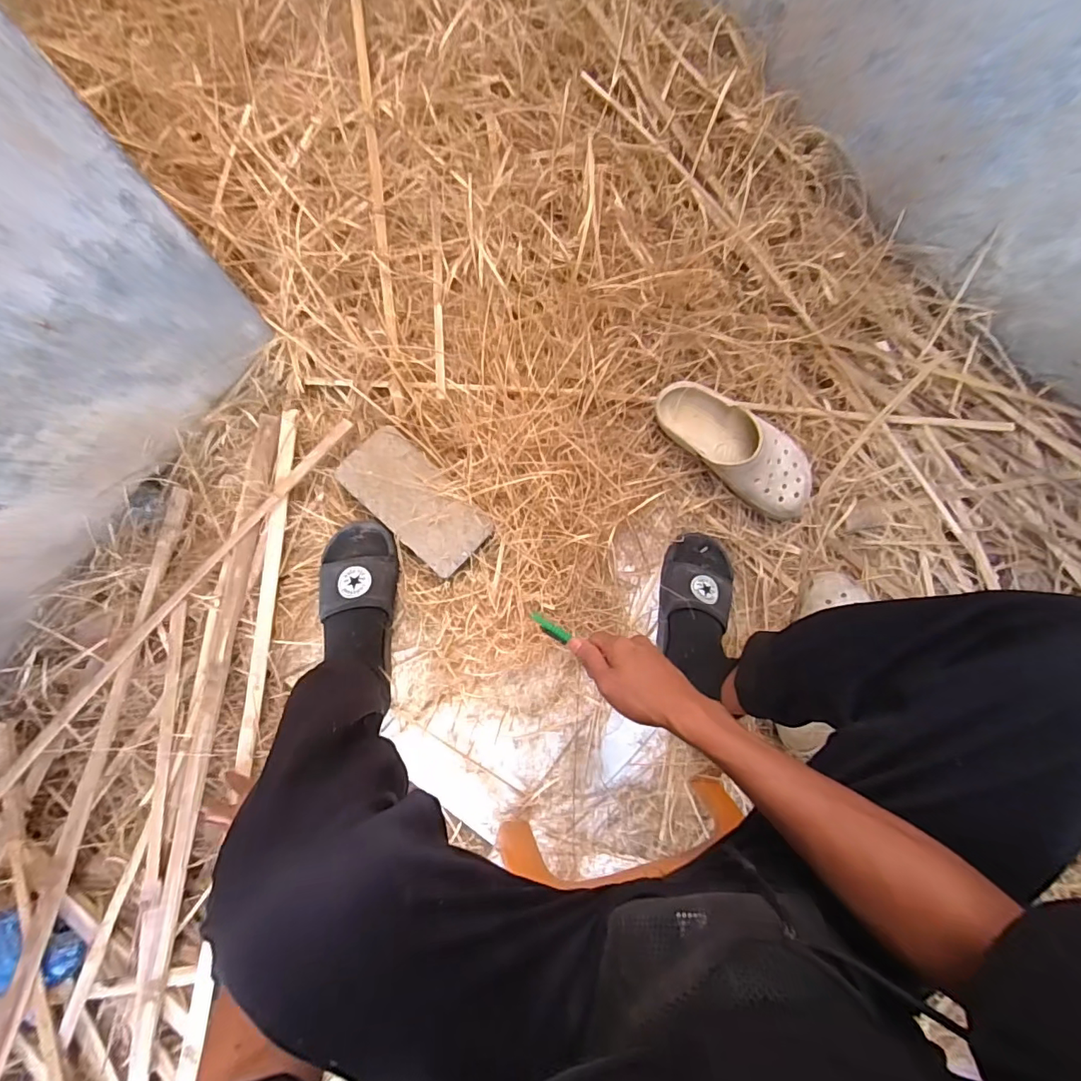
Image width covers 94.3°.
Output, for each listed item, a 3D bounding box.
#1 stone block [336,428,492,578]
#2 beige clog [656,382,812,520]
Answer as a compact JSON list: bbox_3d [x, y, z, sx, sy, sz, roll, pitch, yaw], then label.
[{"bbox_3d":[-0.170,-0.055,0.687,0.207,0.031,0.104,44,86,-3],"label":"stone block"},{"bbox_3d":[0.277,-0.130,0.719,0.256,0.073,0.108,29,82,-3],"label":"beige clog"}]

